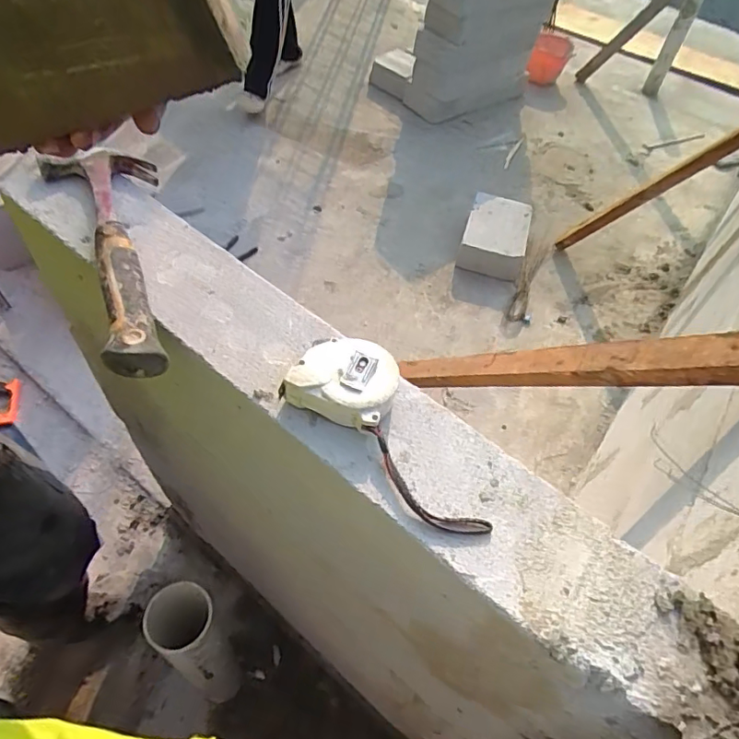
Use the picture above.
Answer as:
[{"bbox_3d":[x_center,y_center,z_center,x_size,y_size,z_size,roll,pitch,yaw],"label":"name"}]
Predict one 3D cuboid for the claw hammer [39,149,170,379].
[{"bbox_3d":[-0.206,-0.107,0.451,0.092,0.032,0.266,-22,55,-20],"label":"claw hammer"}]

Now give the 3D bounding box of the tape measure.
[{"bbox_3d":[0.020,0.041,0.372,0.176,0.047,0.072,35,57,23],"label":"tape measure"}]

